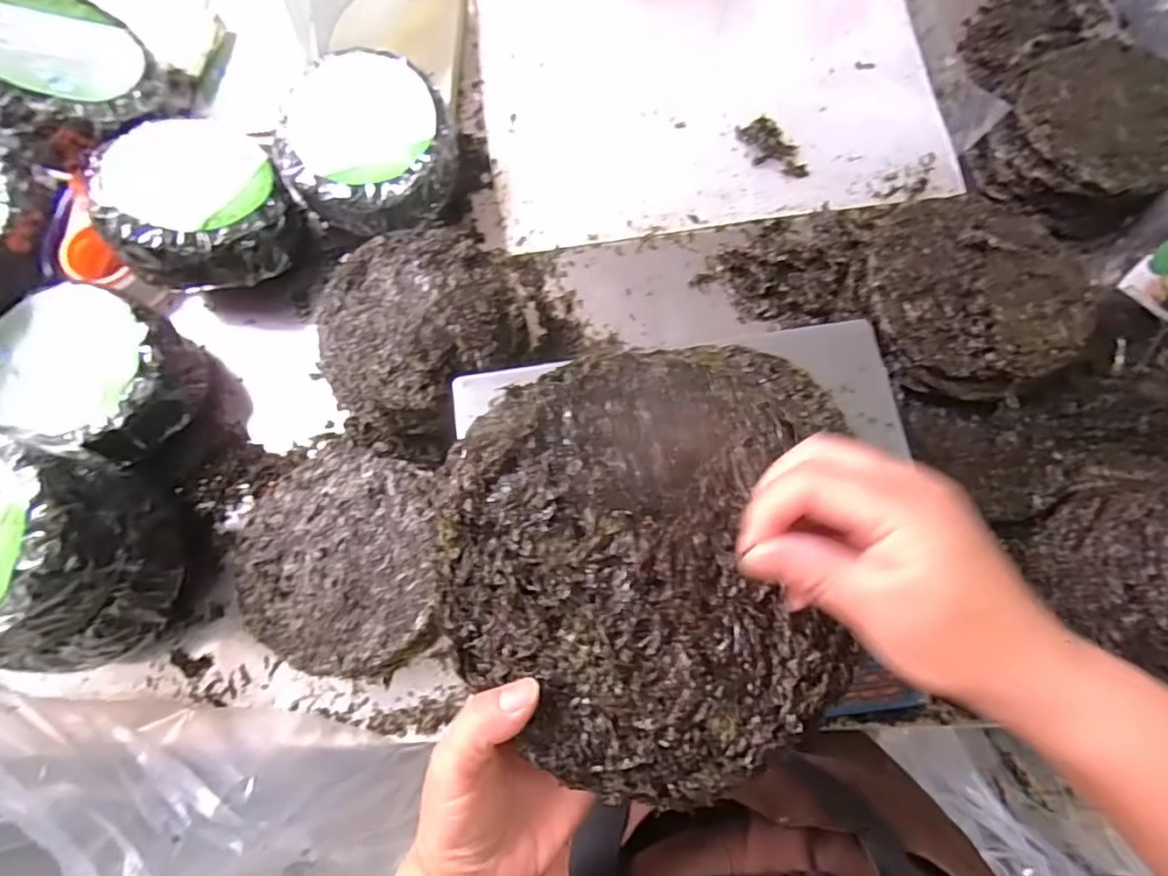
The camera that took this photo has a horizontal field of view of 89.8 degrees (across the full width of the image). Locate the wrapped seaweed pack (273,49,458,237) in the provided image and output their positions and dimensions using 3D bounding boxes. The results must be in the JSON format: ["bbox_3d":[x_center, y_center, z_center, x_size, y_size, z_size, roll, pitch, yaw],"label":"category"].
[{"bbox_3d":[-0.239,-0.334,0.668,0.178,0.067,0.183,12,76,4],"label":"wrapped seaweed pack"}]

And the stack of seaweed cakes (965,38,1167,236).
[{"bbox_3d":[0.575,-0.346,0.676,0.195,0.077,0.199,42,80,11],"label":"stack of seaweed cakes"}]

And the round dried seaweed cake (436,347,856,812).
[{"bbox_3d":[0.029,0.053,0.271,0.180,0.022,0.195,0,75,1],"label":"round dried seaweed cake"}]

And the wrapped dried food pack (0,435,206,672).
[{"bbox_3d":[-0.498,0.104,0.536,0.179,0.199,0.193,13,76,5],"label":"wrapped dried food pack"}]

